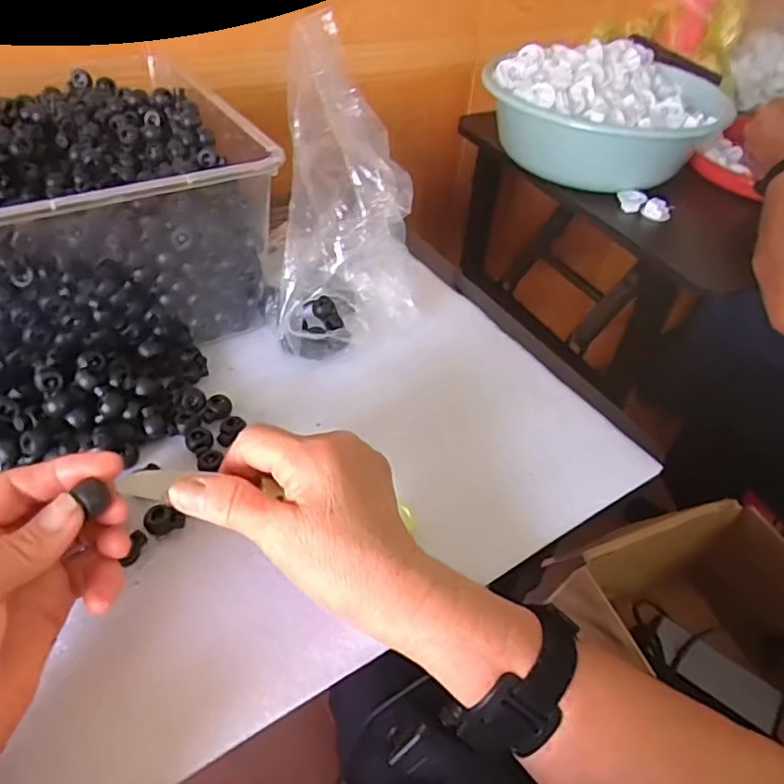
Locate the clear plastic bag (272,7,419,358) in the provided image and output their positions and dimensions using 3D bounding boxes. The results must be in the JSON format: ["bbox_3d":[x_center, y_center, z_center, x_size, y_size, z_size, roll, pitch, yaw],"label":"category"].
[{"bbox_3d":[-0.029,-0.130,0.446,0.108,0.184,0.137,3,45,-3],"label":"clear plastic bag"}]

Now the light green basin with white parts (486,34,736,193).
[{"bbox_3d":[0.264,-0.347,0.740,0.247,0.113,0.252,3,45,-3],"label":"light green basin with white parts"}]

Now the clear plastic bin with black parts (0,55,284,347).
[{"bbox_3d":[-0.269,-0.147,0.462,0.292,0.131,0.286,-20,51,-24],"label":"clear plastic bin with black parts"}]

